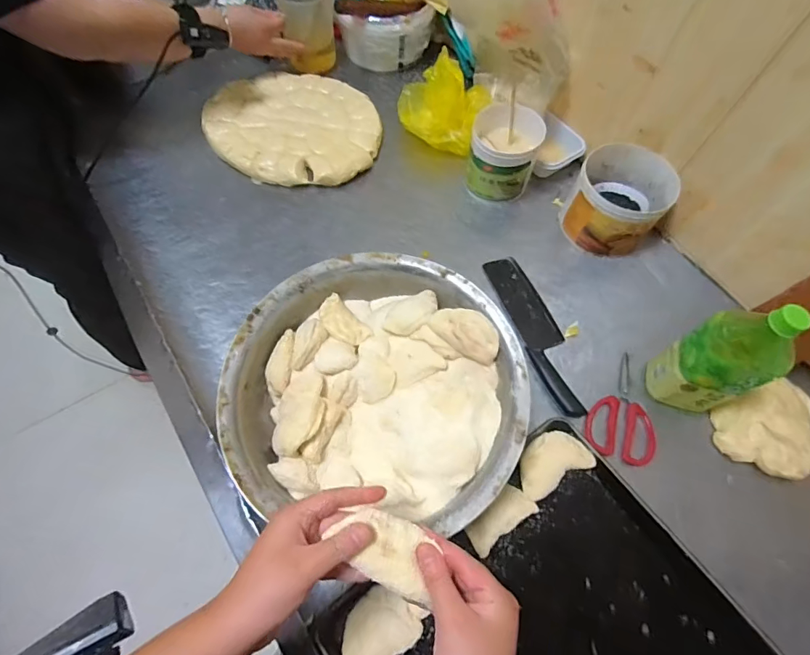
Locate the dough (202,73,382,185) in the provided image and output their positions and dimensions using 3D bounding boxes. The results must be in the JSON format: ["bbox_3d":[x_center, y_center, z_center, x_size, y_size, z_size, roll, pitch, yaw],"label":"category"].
[{"bbox_3d":[-0.218,-0.392,0.844,0.344,0.025,0.270,18,65,7],"label":"dough"}]

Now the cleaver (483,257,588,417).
[{"bbox_3d":[0.205,0.005,0.678,0.068,0.017,0.277,-15,65,-9],"label":"cleaver"}]

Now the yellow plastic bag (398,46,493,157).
[{"bbox_3d":[0.066,-0.417,0.805,0.159,0.098,0.129,23,66,9],"label":"yellow plastic bag"}]

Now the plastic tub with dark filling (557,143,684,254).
[{"bbox_3d":[0.353,-0.209,0.733,0.143,0.116,0.151,1,64,-2],"label":"plastic tub with dark filling"}]

